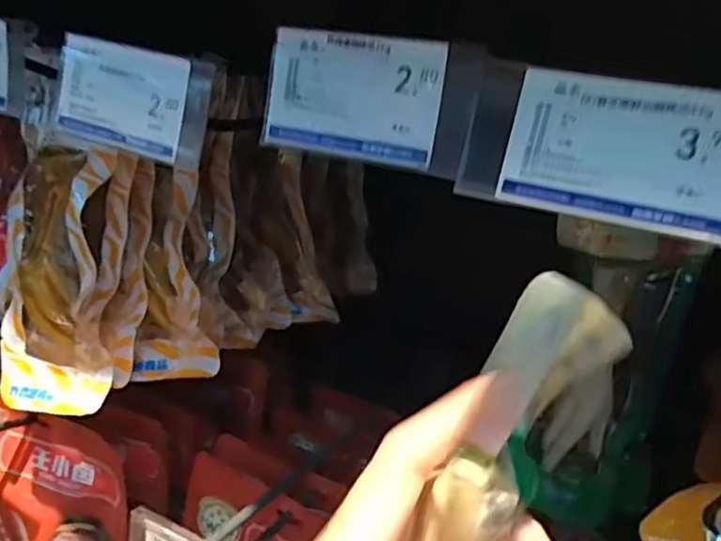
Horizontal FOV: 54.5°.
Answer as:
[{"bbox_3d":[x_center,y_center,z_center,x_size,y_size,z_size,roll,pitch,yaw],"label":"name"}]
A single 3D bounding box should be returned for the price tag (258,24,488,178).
[{"bbox_3d":[0.002,-0.059,0.240,0.077,0.042,0.004,14,12,24],"label":"price tag"}]

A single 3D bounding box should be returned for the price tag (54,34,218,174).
[{"bbox_3d":[-0.095,-0.070,0.289,0.077,0.042,0.004,17,14,21],"label":"price tag"}]

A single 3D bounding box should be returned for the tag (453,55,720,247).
[{"bbox_3d":[0.070,-0.036,0.206,0.079,0.042,0.004,15,4,24],"label":"tag"}]

